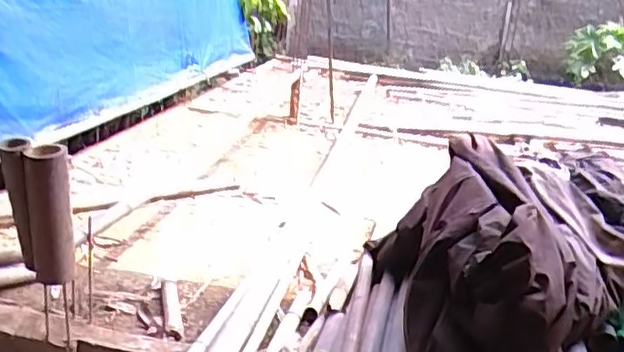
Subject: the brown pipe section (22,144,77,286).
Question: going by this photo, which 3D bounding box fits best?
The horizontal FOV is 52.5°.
[{"bbox_3d":[-0.695,0.103,1.687,0.126,0.367,0.089,-2,21,-23],"label":"brown pipe section"}]

